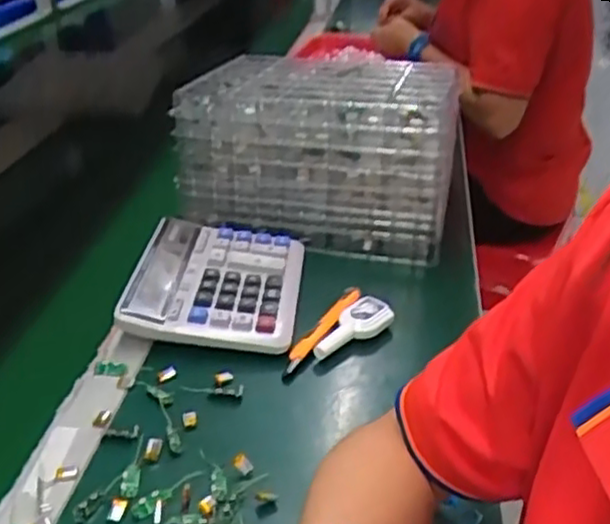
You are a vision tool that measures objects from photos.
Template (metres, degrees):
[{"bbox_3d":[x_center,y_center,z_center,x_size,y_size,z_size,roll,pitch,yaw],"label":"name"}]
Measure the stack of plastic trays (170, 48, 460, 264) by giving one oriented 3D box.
[{"bbox_3d":[0.020,-0.140,0.860,0.298,0.154,0.201,7,30,11],"label":"stack of plastic trays"}]

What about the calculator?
[{"bbox_3d":[-0.086,0.016,0.714,0.163,0.043,0.185,3,30,5],"label":"calculator"}]

